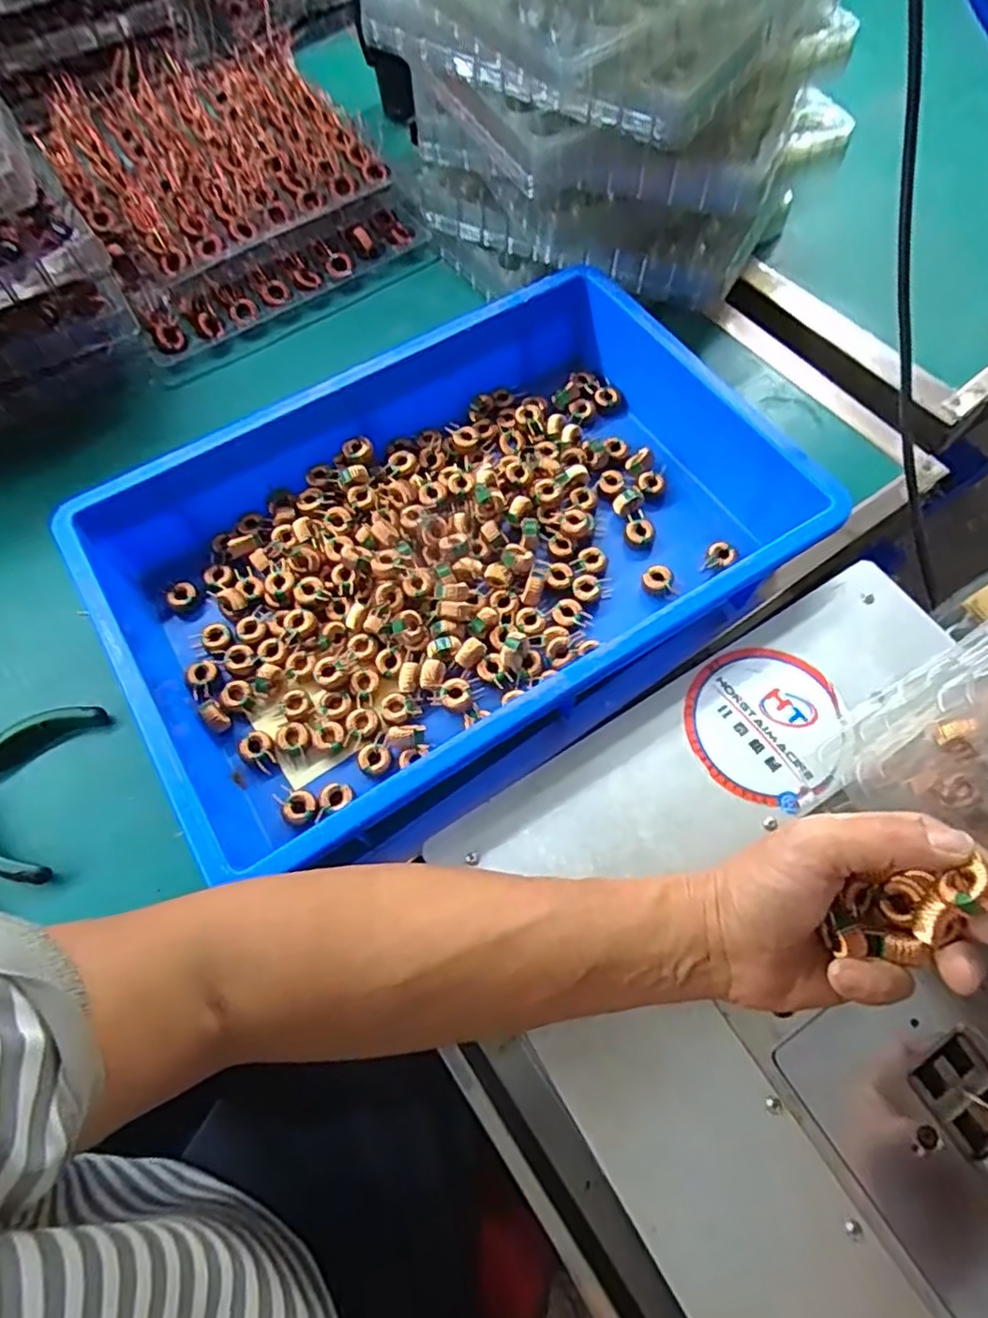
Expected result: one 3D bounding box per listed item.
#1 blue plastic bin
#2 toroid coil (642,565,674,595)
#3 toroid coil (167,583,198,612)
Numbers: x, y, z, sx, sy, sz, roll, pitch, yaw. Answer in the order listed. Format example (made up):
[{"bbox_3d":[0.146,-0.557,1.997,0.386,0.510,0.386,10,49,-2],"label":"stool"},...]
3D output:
[{"bbox_3d":[-0.027,-0.082,0.458,0.441,0.079,0.291,-32,71,-12],"label":"blue plastic bin"},{"bbox_3d":[0.117,-0.057,0.475,0.020,0.010,0.020,0,66,1],"label":"toroid coil"},{"bbox_3d":[-0.224,-0.045,0.477,0.021,0.012,0.017,7,66,4],"label":"toroid coil"}]

